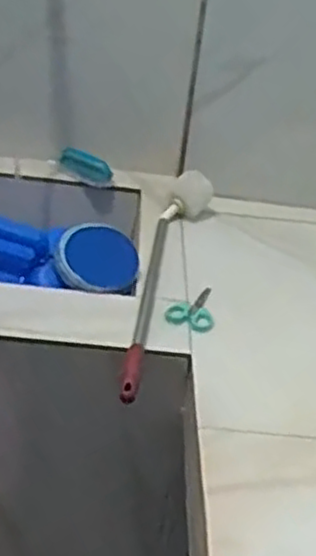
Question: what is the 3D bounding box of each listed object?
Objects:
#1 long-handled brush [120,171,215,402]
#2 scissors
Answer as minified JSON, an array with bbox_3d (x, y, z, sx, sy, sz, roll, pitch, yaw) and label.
[{"bbox_3d":[0.017,-0.022,1.111,0.083,0.070,0.591,10,29,4],"label":"long-handled brush"},{"bbox_3d":[0.057,0.038,1.061,0.061,0.010,0.115,17,30,17],"label":"scissors"}]

